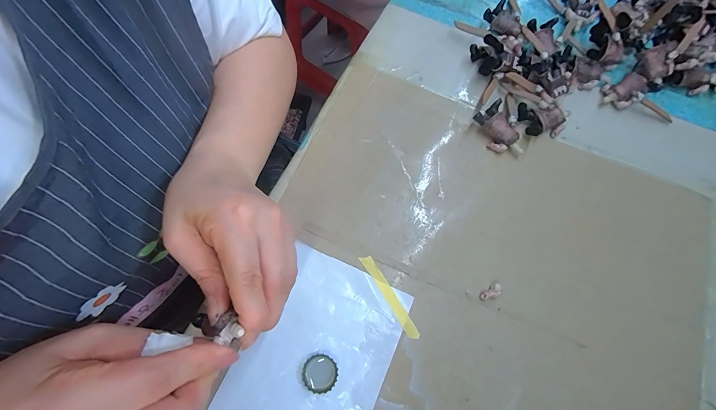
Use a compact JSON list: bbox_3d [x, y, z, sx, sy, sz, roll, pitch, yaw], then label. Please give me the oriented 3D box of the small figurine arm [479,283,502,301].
[{"bbox_3d":[0.120,0.079,0.286,0.021,0.006,0.010,-32,75,2],"label":"small figurine arm"}]

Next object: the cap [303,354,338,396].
[{"bbox_3d":[-0.031,0.138,0.261,0.028,0.007,0.028,0,72,-1],"label":"cap"}]

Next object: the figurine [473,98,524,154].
[{"bbox_3d":[0.150,-0.077,0.333,0.034,0.019,0.057,-32,76,-11],"label":"figurine"}]

